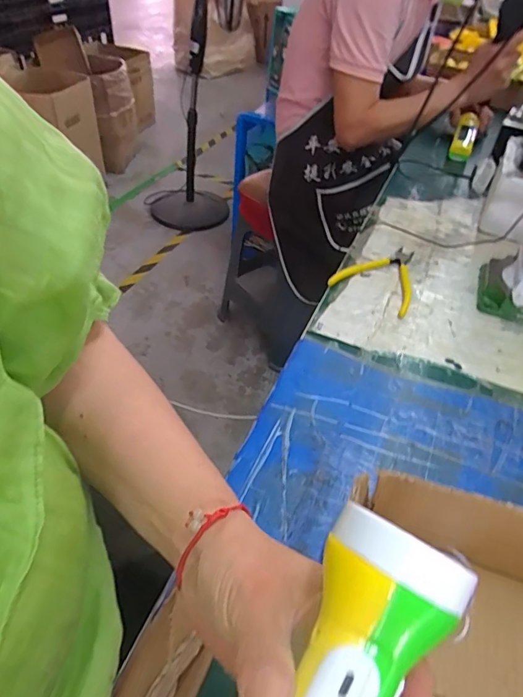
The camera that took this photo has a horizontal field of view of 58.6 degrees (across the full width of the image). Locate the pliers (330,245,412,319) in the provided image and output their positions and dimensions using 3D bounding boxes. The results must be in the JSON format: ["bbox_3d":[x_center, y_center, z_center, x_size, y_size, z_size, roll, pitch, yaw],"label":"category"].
[{"bbox_3d":[0.179,-0.107,0.658,0.108,0.011,0.151,29,49,22],"label":"pliers"}]

